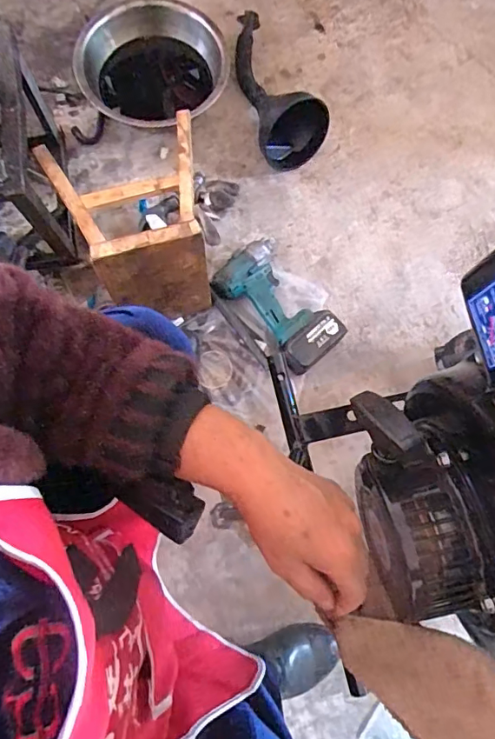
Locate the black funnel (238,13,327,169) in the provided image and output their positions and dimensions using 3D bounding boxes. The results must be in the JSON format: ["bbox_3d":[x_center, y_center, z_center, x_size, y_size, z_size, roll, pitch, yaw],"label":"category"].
[{"bbox_3d":[0.055,-0.607,0.980,0.138,0.154,0.382,-11,79,-5],"label":"black funnel"}]

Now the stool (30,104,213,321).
[{"bbox_3d":[-0.166,-0.231,0.803,0.229,0.239,0.250,-20,80,-7],"label":"stool"}]

